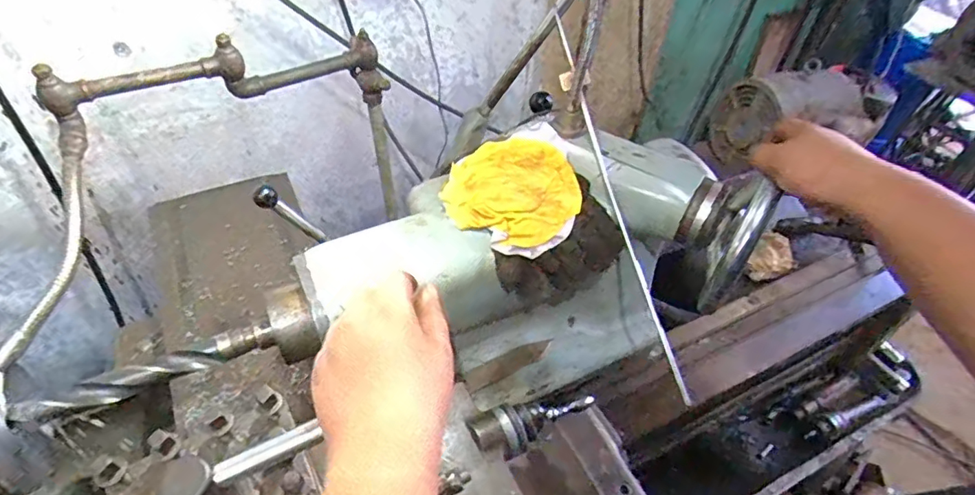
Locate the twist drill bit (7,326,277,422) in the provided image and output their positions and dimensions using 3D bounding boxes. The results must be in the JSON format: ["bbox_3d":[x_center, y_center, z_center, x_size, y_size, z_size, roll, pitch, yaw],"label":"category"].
[{"bbox_3d":[-0.316,0.119,0.510,0.221,0.023,0.026,-18,51,-19],"label":"twist drill bit"}]

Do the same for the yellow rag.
[{"bbox_3d":[0.029,-0.070,0.598,0.144,0.032,0.137,16,48,11],"label":"yellow rag"}]

